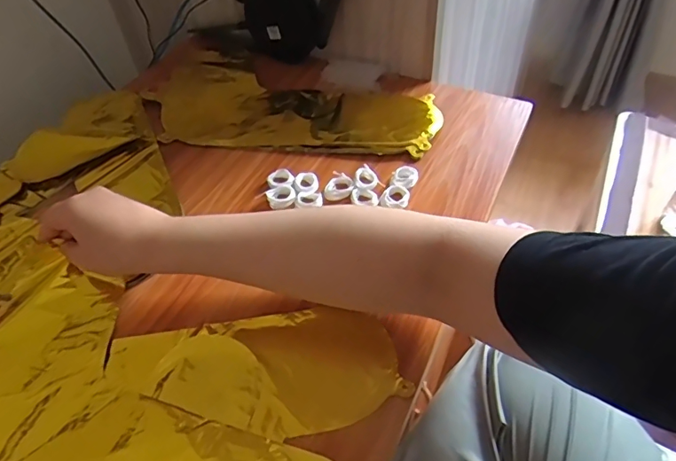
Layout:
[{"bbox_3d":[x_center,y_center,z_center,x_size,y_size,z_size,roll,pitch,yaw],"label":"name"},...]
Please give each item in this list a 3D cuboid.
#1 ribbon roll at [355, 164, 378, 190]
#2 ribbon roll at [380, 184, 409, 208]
[{"bbox_3d":[0.031,-0.060,0.558,0.025,0.011,0.031,-2,48,2],"label":"ribbon roll"},{"bbox_3d":[0.061,-0.037,0.542,0.031,0.012,0.032,-2,48,2],"label":"ribbon roll"}]

